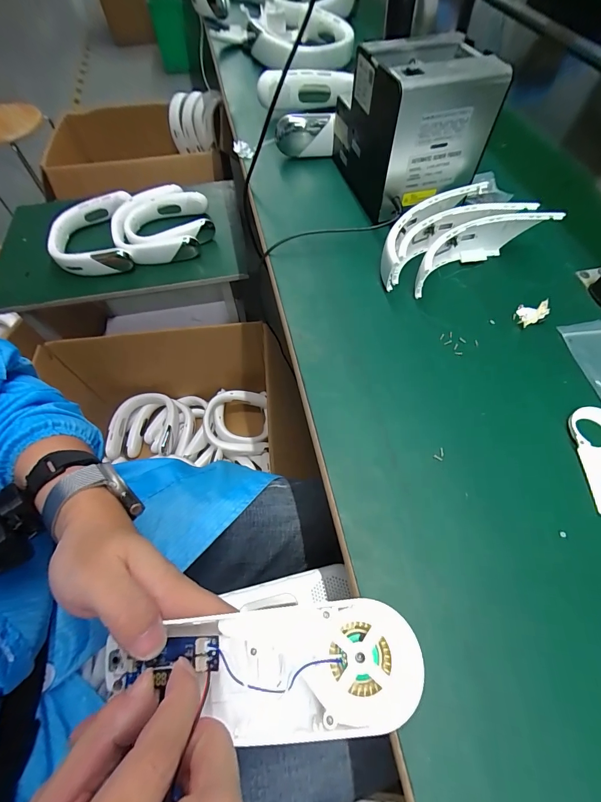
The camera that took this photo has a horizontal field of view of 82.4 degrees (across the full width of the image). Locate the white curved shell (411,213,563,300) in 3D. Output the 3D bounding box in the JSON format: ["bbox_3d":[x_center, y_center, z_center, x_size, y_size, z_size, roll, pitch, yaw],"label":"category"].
[{"bbox_3d":[0.200,-0.178,0.393,0.176,0.049,0.047,-22,63,-10],"label":"white curved shell"}]

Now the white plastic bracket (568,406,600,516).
[{"bbox_3d":[0.262,0.048,0.292,0.048,0.007,0.091,1,61,2],"label":"white plastic bracket"}]

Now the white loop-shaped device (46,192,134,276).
[{"bbox_3d":[-0.500,-0.400,0.826,0.185,0.051,0.229,-11,62,-5],"label":"white loop-shaped device"}]

